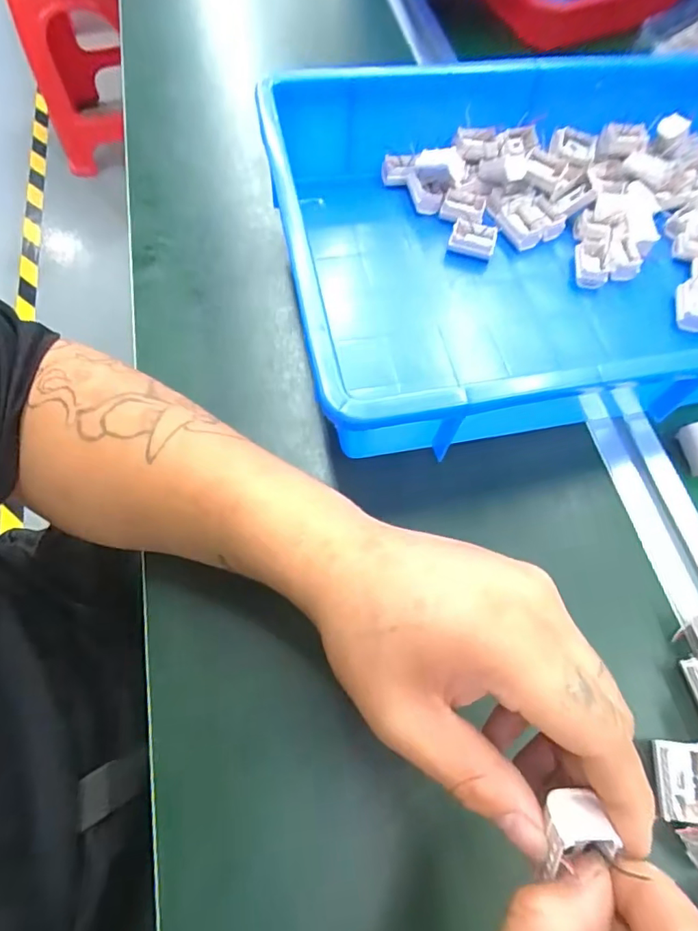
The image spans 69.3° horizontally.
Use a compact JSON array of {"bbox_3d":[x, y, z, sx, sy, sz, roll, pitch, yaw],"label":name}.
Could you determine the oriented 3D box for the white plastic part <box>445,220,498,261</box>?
[{"bbox_3d":[0.094,-0.171,0.383,0.034,0.020,0.019,14,66,7],"label":"white plastic part"}]

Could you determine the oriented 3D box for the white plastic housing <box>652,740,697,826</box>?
[{"bbox_3d":[0.162,0.153,0.244,0.022,0.010,0.034,3,65,2],"label":"white plastic housing"}]

